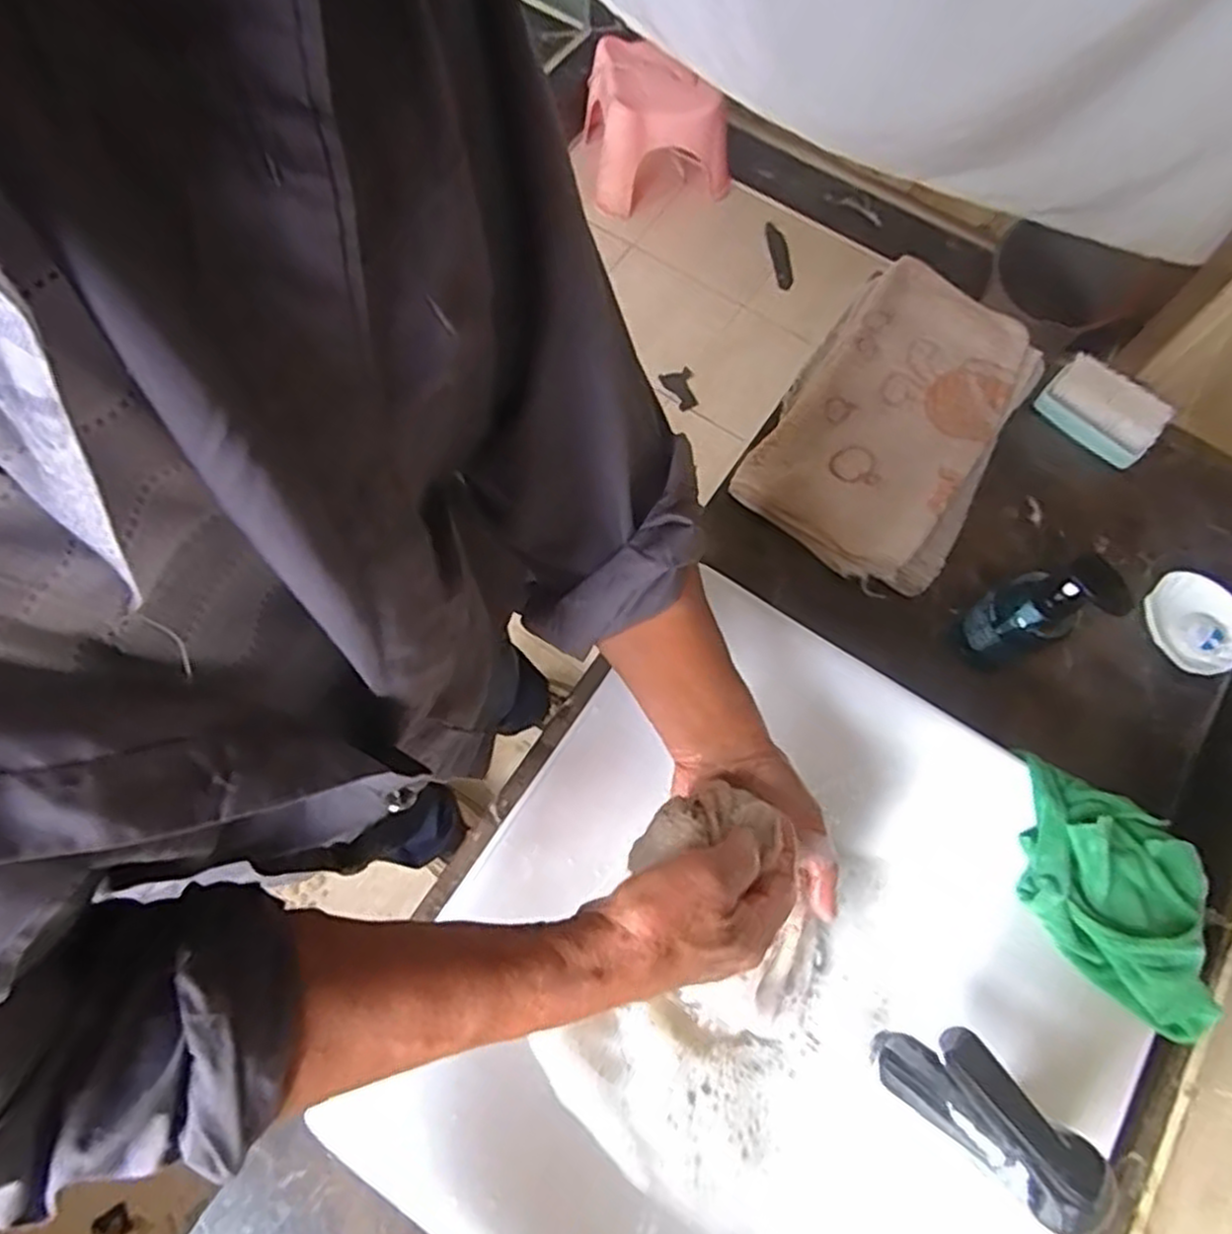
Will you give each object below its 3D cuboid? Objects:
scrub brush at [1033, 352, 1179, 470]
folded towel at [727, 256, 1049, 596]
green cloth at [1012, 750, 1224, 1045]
[{"bbox_3d":[0.564,-0.242,0.881,0.127,0.046,0.075,40,74,12],"label":"scrub brush"},{"bbox_3d":[0.318,-0.232,0.848,0.232,0.043,0.419,31,73,9],"label":"folded towel"},{"bbox_3d":[0.353,0.192,0.537,0.127,0.045,0.158,19,71,5],"label":"green cloth"}]

